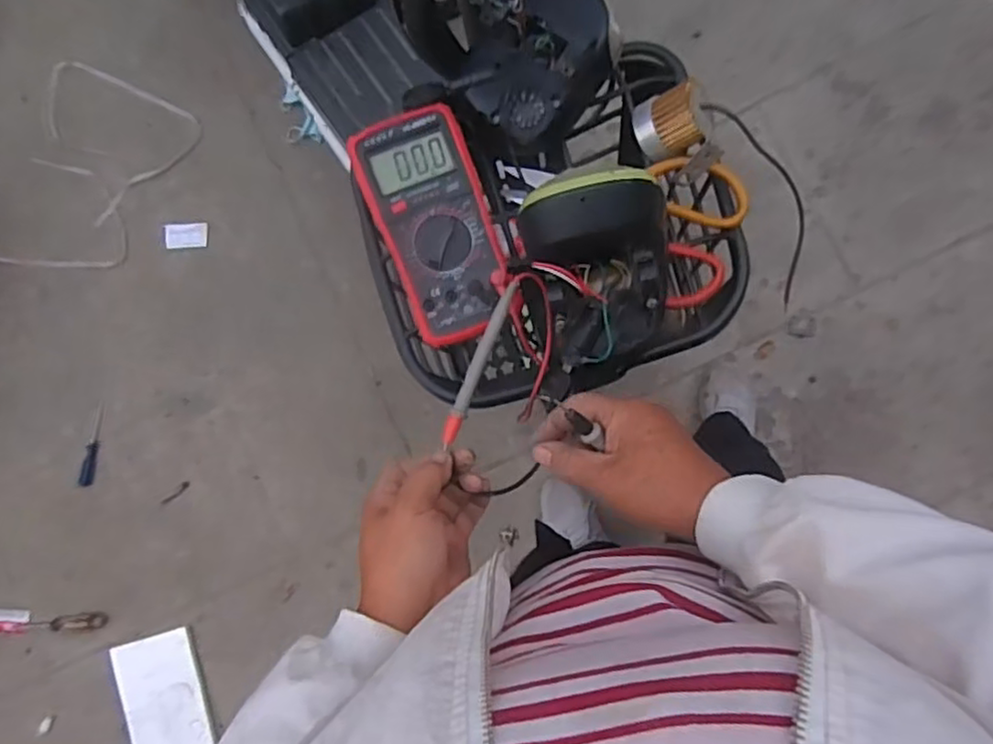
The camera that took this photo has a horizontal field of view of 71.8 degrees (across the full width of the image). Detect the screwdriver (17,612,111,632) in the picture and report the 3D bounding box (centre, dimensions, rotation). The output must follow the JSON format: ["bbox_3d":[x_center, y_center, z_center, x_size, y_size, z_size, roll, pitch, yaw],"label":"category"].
[{"bbox_3d":[-0.906,0.520,1.411,0.201,0.030,0.033,-8,85,8],"label":"screwdriver"}]

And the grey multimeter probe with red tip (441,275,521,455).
[{"bbox_3d":[-0.012,-0.009,0.496,0.010,0.011,0.133,20,73,9],"label":"grey multimeter probe with red tip"}]

